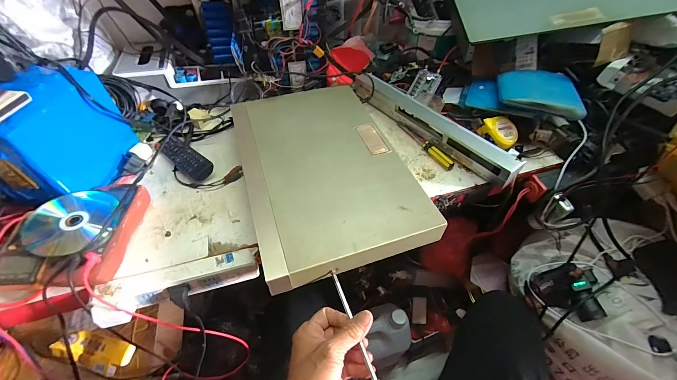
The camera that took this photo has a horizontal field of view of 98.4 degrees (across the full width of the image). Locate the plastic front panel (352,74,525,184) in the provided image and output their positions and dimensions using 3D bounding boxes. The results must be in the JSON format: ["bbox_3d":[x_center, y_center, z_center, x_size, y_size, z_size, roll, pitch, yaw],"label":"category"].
[{"bbox_3d":[0.177,-0.143,0.619,0.028,0.061,0.409,-10,43,-45],"label":"plastic front panel"}]

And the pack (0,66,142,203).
[{"bbox_3d":[-0.465,-0.088,0.488,0.101,0.168,0.194,8,49,8],"label":"pack"}]

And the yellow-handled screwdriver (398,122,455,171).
[{"bbox_3d":[0.178,-0.100,0.613,0.020,0.022,0.163,-23,53,-19],"label":"yellow-handled screwdriver"}]

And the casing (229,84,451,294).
[{"bbox_3d":[-0.027,-0.042,0.533,0.269,0.058,0.413,-15,50,-12],"label":"casing"}]

